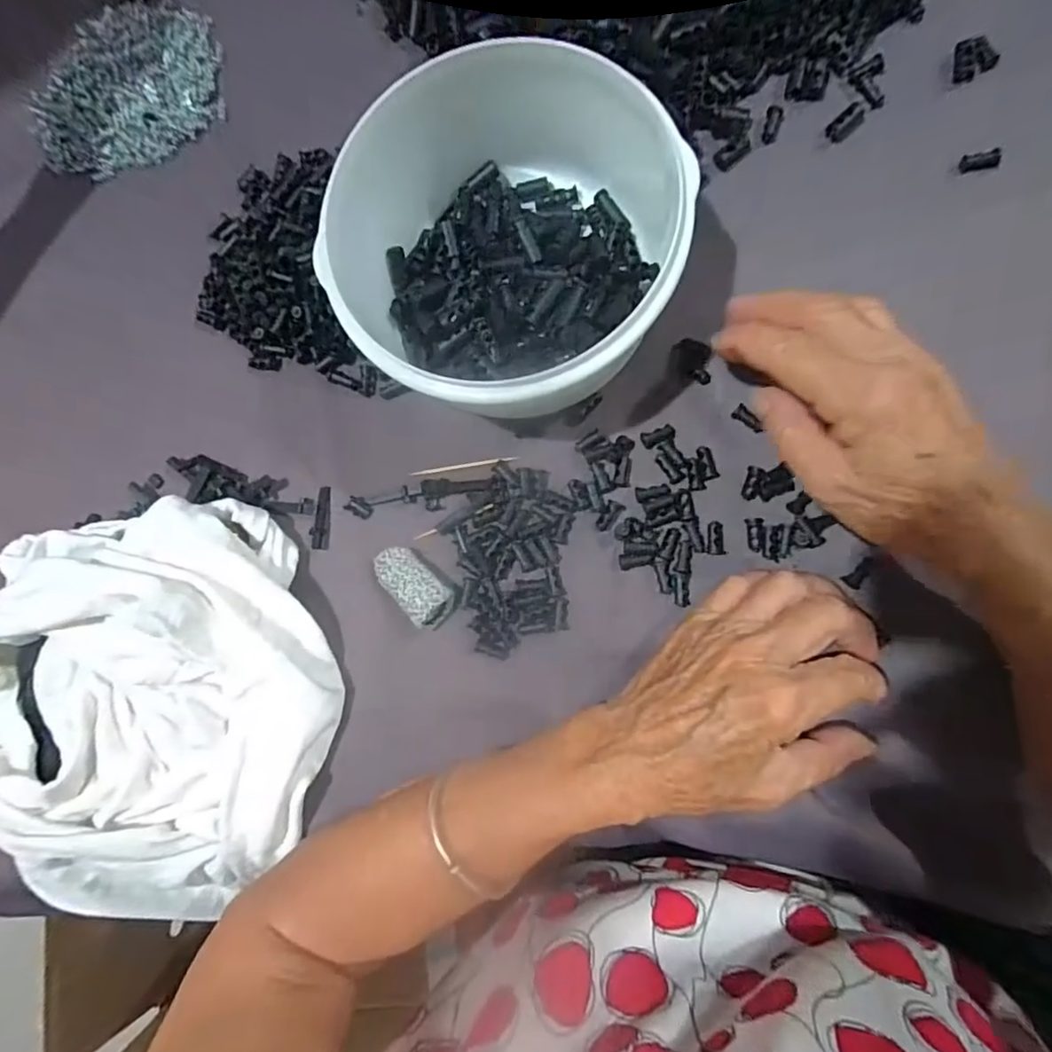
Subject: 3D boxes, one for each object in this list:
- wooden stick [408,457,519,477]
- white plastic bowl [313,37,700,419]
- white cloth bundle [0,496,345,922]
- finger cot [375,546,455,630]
[{"bbox_3d":[-0.034,-0.033,0.316,0.060,0.004,0.004,-8,85,8],"label":"wooden stick"},{"bbox_3d":[-0.006,-0.132,0.283,0.157,0.072,0.157,-1,83,8],"label":"white plastic bowl"},{"bbox_3d":[-0.202,0.095,0.301,0.208,0.063,0.203,-1,83,8],"label":"white cloth bundle"},{"bbox_3d":[-0.061,0.031,0.307,0.046,0.016,0.025,43,90,10],"label":"finger cot"}]

